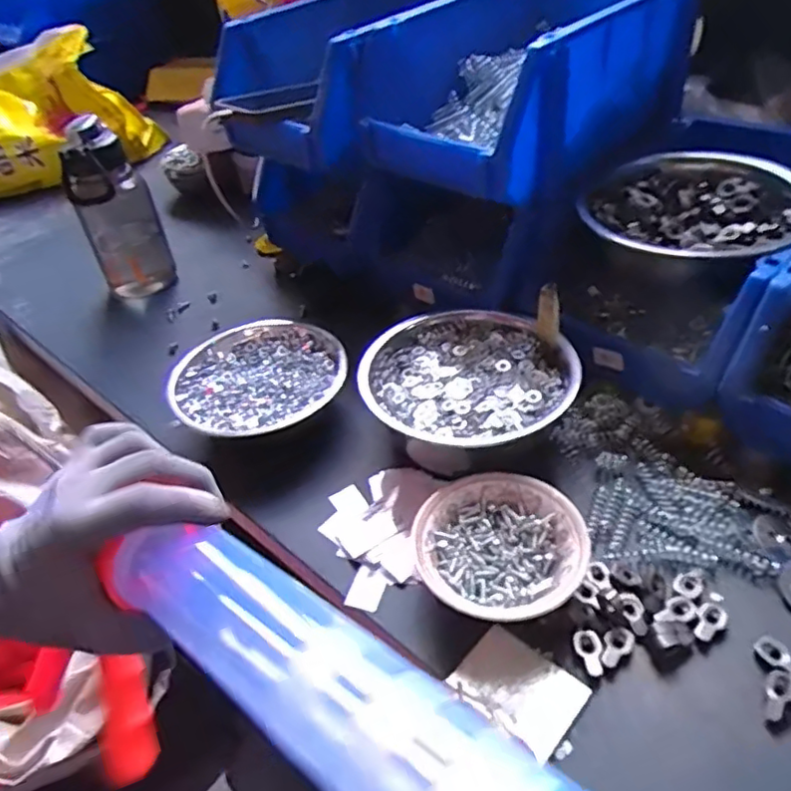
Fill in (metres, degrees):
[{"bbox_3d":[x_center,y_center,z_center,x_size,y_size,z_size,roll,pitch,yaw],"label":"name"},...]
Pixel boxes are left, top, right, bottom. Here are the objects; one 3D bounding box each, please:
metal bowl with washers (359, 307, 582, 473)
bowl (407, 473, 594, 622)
[{"bbox_3d":[0.063,-0.004,0.568,0.172,0.064,0.181,-4,42,3],"label":"metal bowl with washers"},{"bbox_3d":[0.076,0.115,0.458,0.117,0.038,0.116,-4,42,3],"label":"bowl"}]

